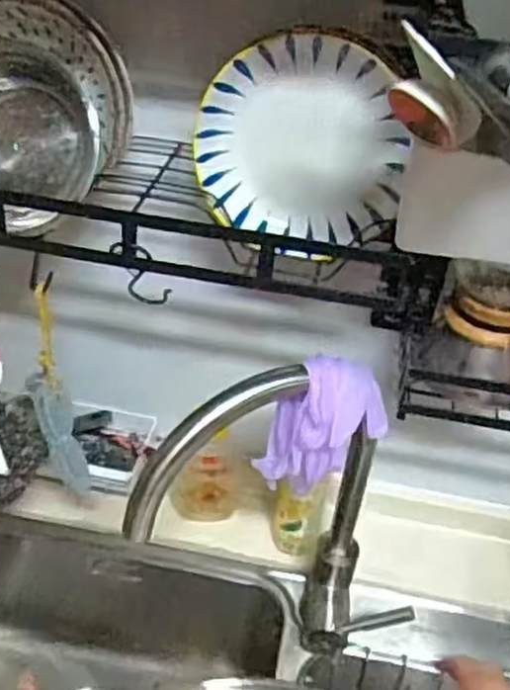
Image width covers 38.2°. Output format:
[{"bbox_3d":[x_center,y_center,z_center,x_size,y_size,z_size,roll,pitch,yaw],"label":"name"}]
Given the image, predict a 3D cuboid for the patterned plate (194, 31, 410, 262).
[{"bbox_3d":[0.027,-0.155,0.591,0.148,0.159,0.039,9,37,3],"label":"patterned plate"}]

